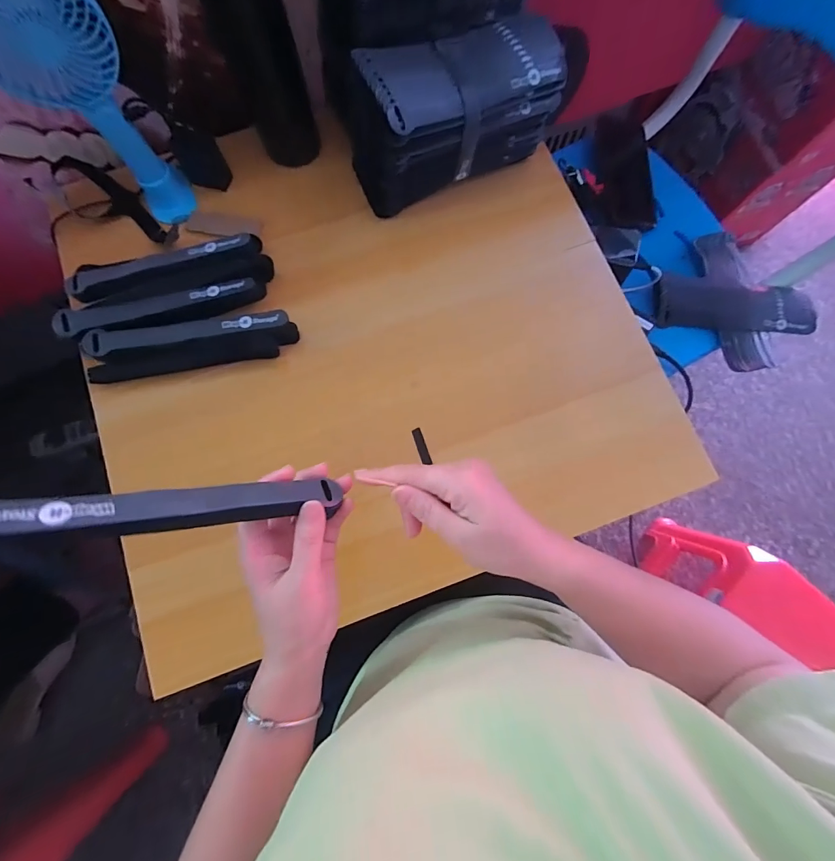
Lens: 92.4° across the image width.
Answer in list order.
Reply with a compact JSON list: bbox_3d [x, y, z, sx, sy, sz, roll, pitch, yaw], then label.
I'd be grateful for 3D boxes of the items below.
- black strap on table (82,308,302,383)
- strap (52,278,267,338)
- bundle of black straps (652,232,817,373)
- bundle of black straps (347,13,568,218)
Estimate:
[{"bbox_3d":[-0.238,-0.088,0.422,0.220,0.045,0.044,-9,79,-1],"label":"black strap on table"},{"bbox_3d":[-0.266,-0.126,0.421,0.199,0.020,0.031,-12,86,-7],"label":"strap"},{"bbox_3d":[0.418,-0.166,0.528,0.176,0.032,0.162,0,79,1],"label":"bundle of black straps"},{"bbox_3d":[0.038,-0.347,0.436,0.229,0.123,0.105,-26,80,-4],"label":"bundle of black straps"}]

